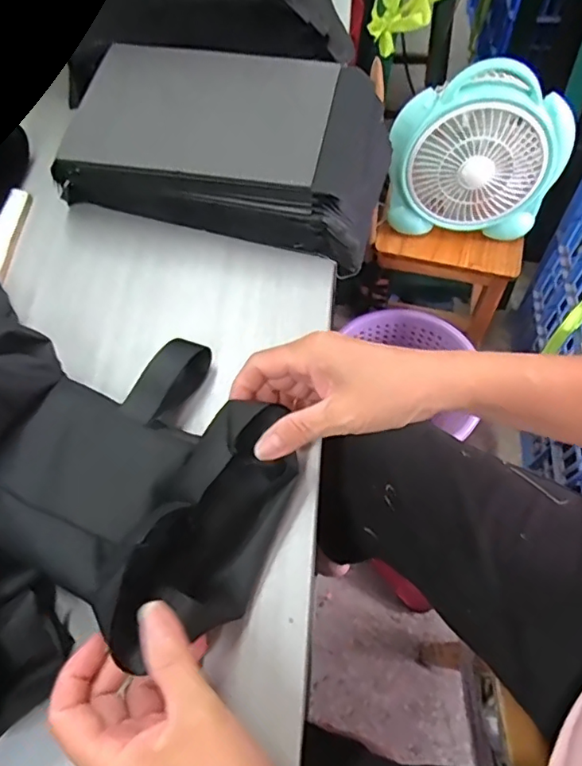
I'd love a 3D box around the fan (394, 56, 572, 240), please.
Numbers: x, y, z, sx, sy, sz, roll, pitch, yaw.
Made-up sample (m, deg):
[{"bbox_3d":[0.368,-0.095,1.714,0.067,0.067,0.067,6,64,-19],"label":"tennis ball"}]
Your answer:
[{"bbox_3d":[0.260,-0.317,0.792,0.236,0.214,0.086,5,64,5],"label":"fan"}]

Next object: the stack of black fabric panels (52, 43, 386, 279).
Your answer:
[{"bbox_3d":[-0.058,-0.220,0.512,0.279,0.072,0.165,14,65,9],"label":"stack of black fabric panels"}]

